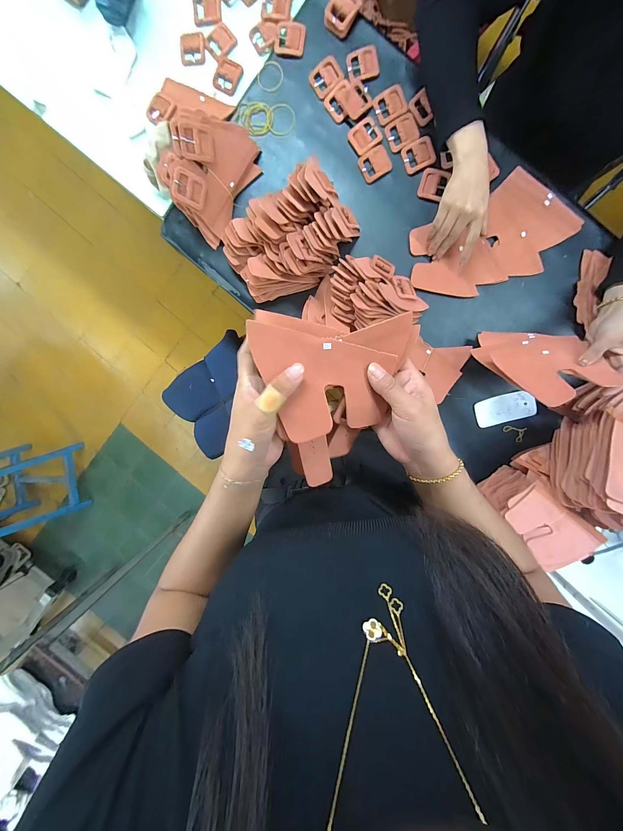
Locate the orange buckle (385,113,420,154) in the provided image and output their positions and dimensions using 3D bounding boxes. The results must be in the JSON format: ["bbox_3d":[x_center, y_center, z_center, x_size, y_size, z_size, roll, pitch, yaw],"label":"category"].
[{"bbox_3d":[0.160,-0.503,0.499,0.053,0.004,0.049,-27,95,8],"label":"orange buckle"}]

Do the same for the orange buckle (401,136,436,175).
[{"bbox_3d":[0.192,-0.465,0.505,0.055,0.004,0.050,-22,95,7],"label":"orange buckle"}]

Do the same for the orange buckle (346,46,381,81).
[{"bbox_3d":[0.090,-0.608,0.489,0.053,0.005,0.050,-13,96,6],"label":"orange buckle"}]

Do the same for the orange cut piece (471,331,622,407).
[{"bbox_3d":[0.357,-0.095,0.451,0.132,0.185,0.017,-19,136,3],"label":"orange cut piece"}]

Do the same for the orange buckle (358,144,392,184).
[{"bbox_3d":[0.115,-0.455,0.511,0.050,0.004,0.046,-24,100,18],"label":"orange buckle"}]

